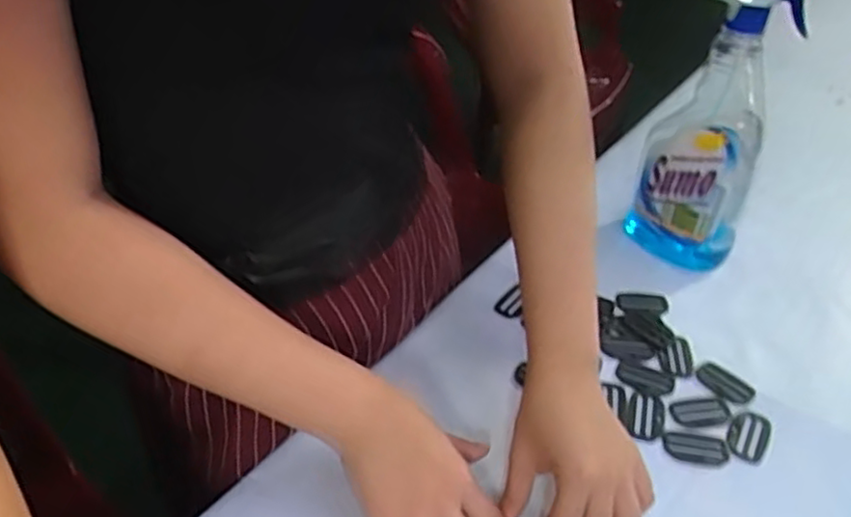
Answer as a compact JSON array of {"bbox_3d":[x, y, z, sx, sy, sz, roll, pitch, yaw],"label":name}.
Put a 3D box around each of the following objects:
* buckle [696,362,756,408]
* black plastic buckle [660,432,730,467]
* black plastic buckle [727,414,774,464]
[{"bbox_3d":[0.244,0.102,0.562,0.030,0.005,0.047,-26,45,-32],"label":"buckle"},{"bbox_3d":[0.200,0.141,0.511,0.049,0.004,0.027,9,38,9],"label":"black plastic buckle"},{"bbox_3d":[0.245,0.133,0.522,0.028,0.004,0.048,24,42,27],"label":"black plastic buckle"}]

